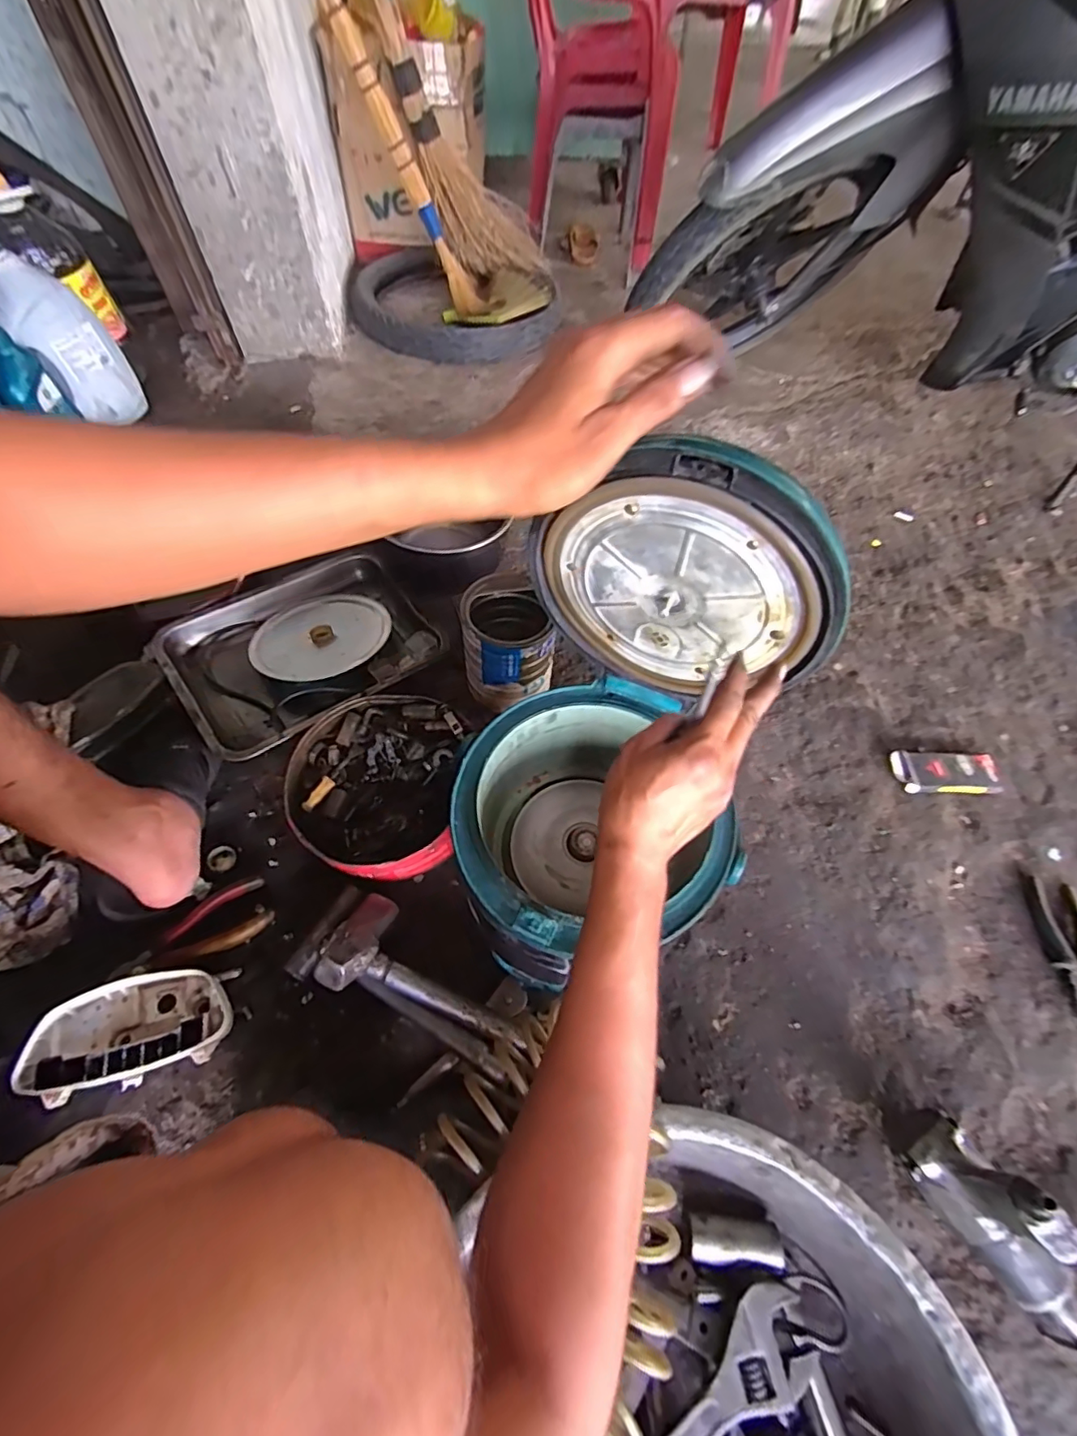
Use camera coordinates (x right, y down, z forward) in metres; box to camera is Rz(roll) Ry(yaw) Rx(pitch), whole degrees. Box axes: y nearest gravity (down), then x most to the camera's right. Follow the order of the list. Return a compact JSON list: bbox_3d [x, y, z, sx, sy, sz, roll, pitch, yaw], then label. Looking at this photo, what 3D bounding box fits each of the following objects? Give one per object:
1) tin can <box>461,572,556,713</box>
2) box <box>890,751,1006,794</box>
[{"bbox_3d":[-0.046,-0.113,0.764,0.120,0.122,0.129,-11,60,-7],"label":"tin can"},{"bbox_3d":[0.585,0.078,0.783,0.150,0.024,0.062,1,59,0],"label":"box"}]

